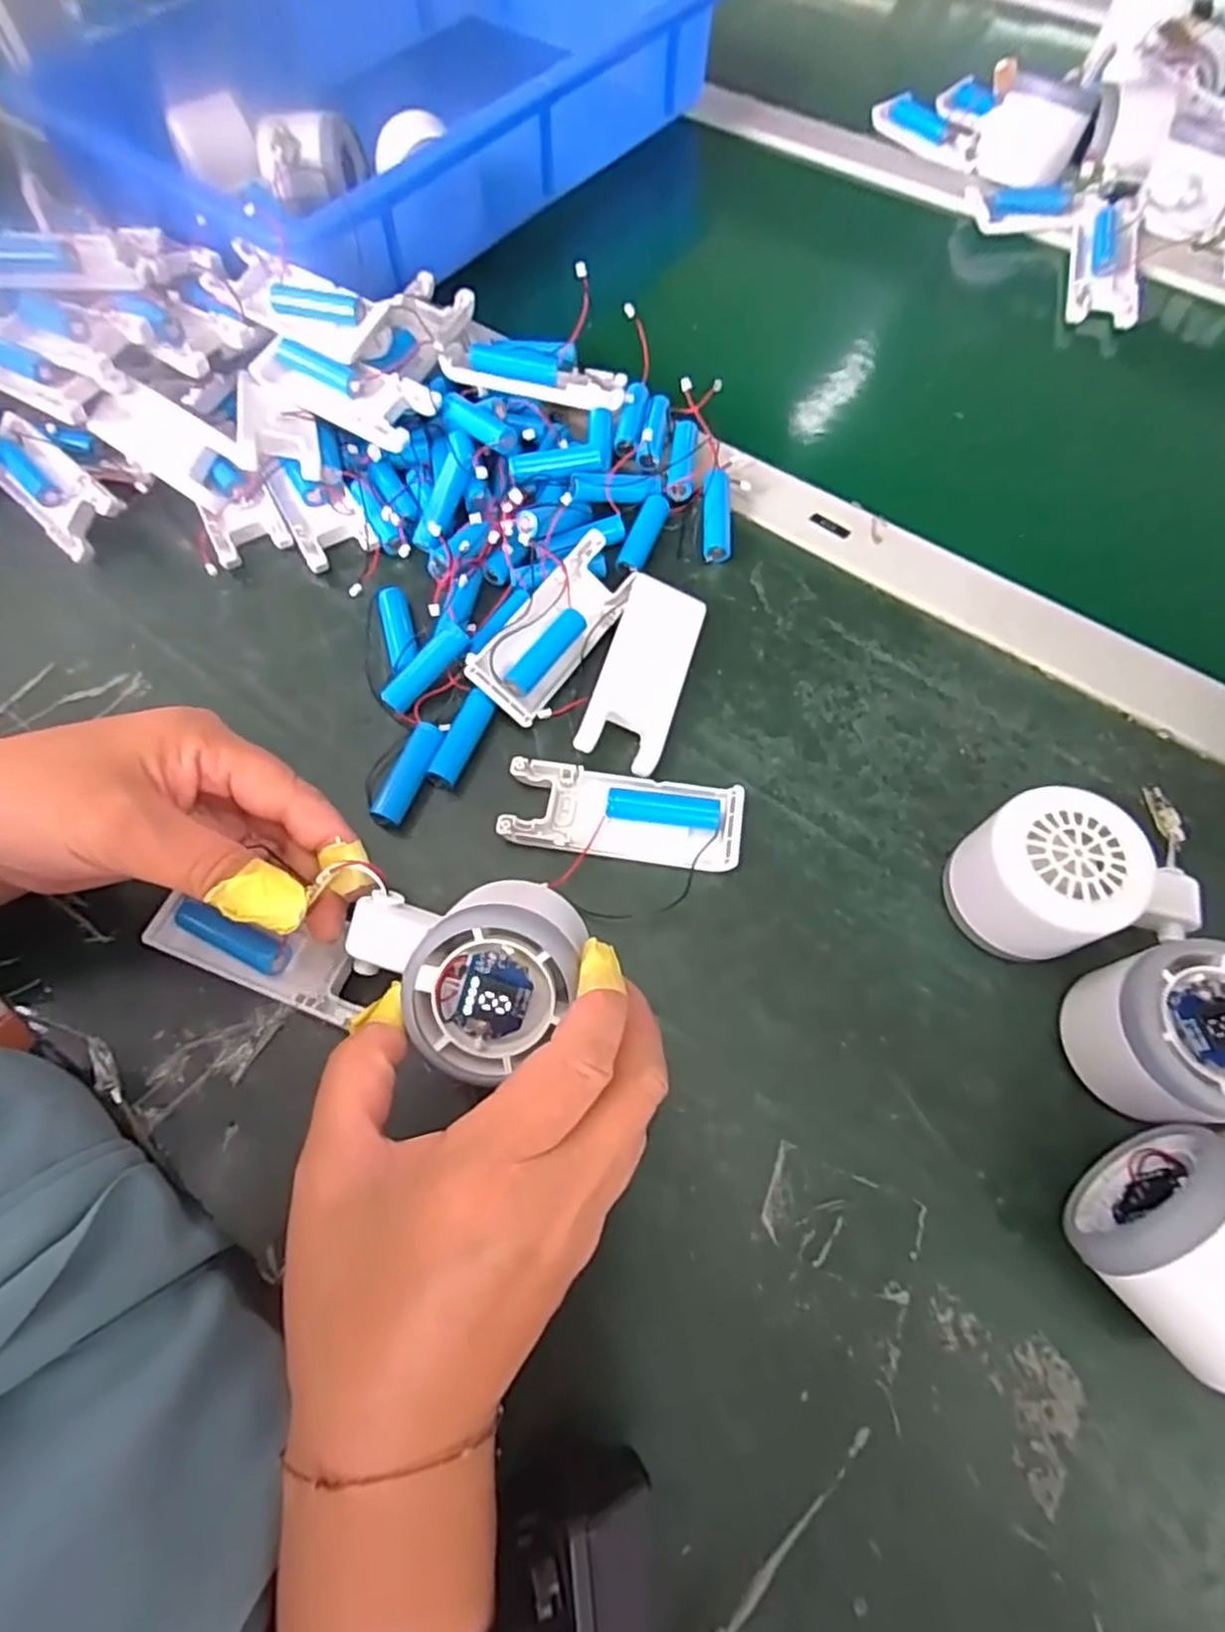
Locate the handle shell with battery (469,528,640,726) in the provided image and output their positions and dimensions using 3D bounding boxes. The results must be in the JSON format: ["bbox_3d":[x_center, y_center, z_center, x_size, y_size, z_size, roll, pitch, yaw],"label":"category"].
[{"bbox_3d":[-0.029,-0.092,0.358,0.038,0.021,0.098,39,72,-5],"label":"handle shell with battery"}]

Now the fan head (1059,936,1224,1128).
[{"bbox_3d":[0.205,0.080,0.263,0.066,0.054,0.059,-12,66,-6],"label":"fan head"}]

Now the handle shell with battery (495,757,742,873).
[{"bbox_3d":[0.005,-0.001,0.322,0.105,0.015,0.039,8,65,3],"label":"handle shell with battery"}]

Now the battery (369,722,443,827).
[{"bbox_3d":[-0.093,-0.019,0.331,0.015,0.015,0.049,17,66,7],"label":"battery"}]

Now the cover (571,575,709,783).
[{"bbox_3d":[0.015,-0.071,0.350,0.039,0.019,0.101,17,66,7],"label":"cover"}]

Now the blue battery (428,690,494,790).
[{"bbox_3d":[-0.072,-0.036,0.340,0.013,0.011,0.047,22,67,10],"label":"blue battery"}]

